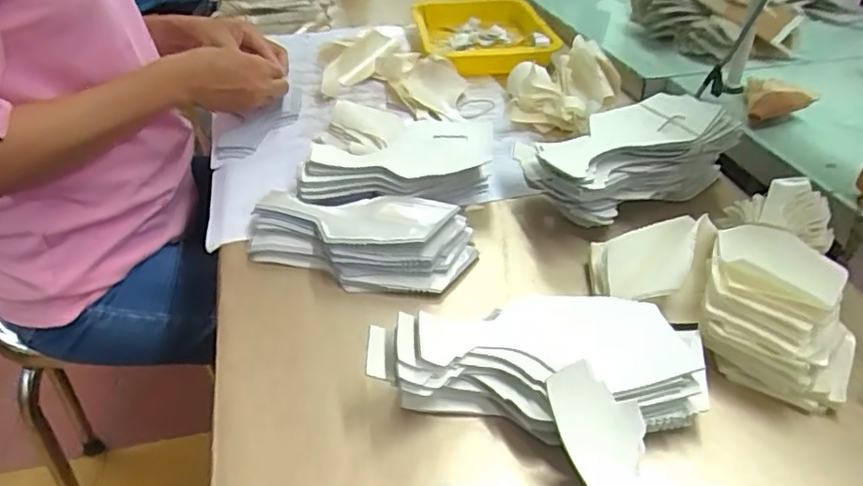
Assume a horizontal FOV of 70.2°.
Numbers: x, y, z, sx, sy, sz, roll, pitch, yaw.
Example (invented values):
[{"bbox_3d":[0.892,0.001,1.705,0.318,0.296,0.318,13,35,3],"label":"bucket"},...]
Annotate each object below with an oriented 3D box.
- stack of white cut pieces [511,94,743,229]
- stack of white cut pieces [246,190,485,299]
[{"bbox_3d":[0.191,-0.079,0.604,0.195,0.087,0.100,-12,38,-14],"label":"stack of white cut pieces"},{"bbox_3d":[-0.067,-0.006,0.557,0.209,0.038,0.103,4,37,7],"label":"stack of white cut pieces"}]

